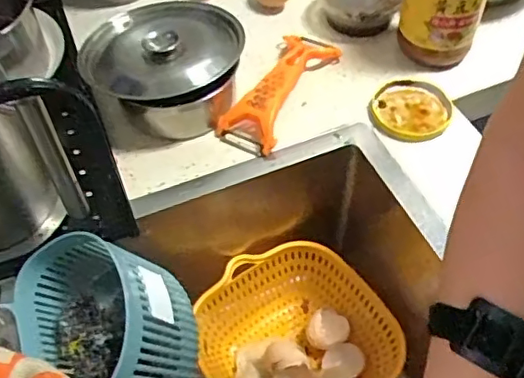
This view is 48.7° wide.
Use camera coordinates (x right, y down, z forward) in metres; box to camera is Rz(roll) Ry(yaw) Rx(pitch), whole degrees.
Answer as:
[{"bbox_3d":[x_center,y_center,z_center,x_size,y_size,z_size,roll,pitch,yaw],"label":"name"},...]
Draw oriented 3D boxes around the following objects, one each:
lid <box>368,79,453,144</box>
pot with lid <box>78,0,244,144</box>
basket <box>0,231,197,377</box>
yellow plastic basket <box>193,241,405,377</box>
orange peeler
[{"bbox_3d":[0.162,-0.086,0.629,0.085,0.015,0.080,-1,52,1],"label":"lid"},{"bbox_3d":[-0.098,-0.129,0.626,0.155,0.078,0.160,-1,52,1],"label":"pot with lid"},{"bbox_3d":[-0.138,0.121,0.495,0.136,0.106,0.157,-27,62,21],"label":"basket"},{"bbox_3d":[0.040,0.176,0.641,0.193,0.085,0.208,-29,57,-19],"label":"yellow plastic basket"},{"bbox_3d":[0.019,-0.116,0.635,0.068,0.035,0.182,24,57,19],"label":"orange peeler"}]

